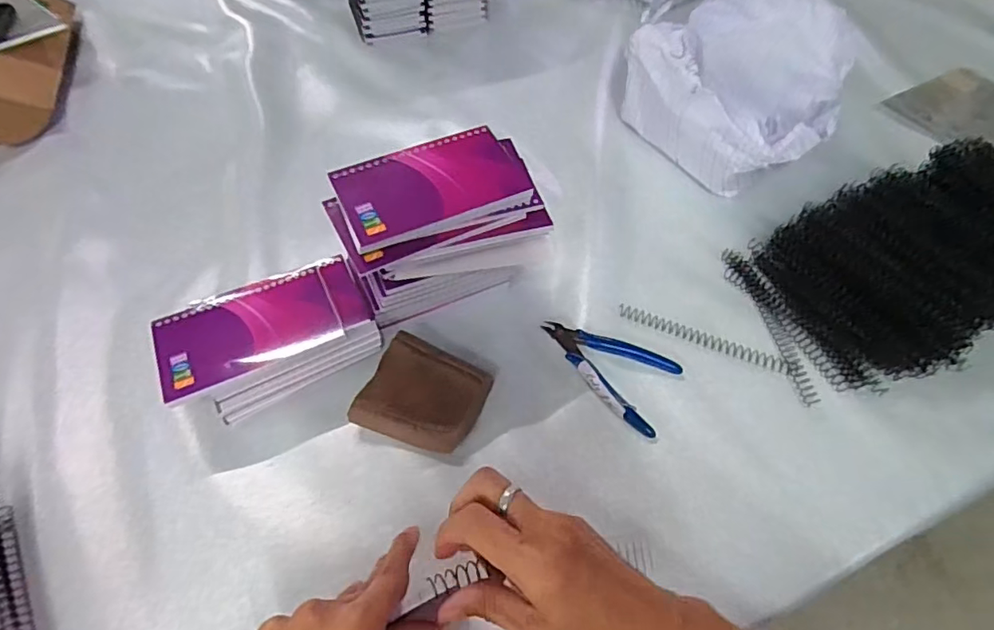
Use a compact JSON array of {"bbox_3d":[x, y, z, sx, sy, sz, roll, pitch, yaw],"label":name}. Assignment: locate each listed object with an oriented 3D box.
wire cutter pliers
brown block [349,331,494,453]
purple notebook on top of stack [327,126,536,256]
[{"bbox_3d":[0.092,0.039,0.451,0.114,0.018,0.071,30,59,20],"label":"wire cutter pliers"},{"bbox_3d":[-0.056,0.063,0.434,0.089,0.022,0.088,16,55,11],"label":"brown block"},{"bbox_3d":[-0.049,-0.095,0.395,0.129,0.016,0.077,-22,56,-16],"label":"purple notebook on top of stack"}]

